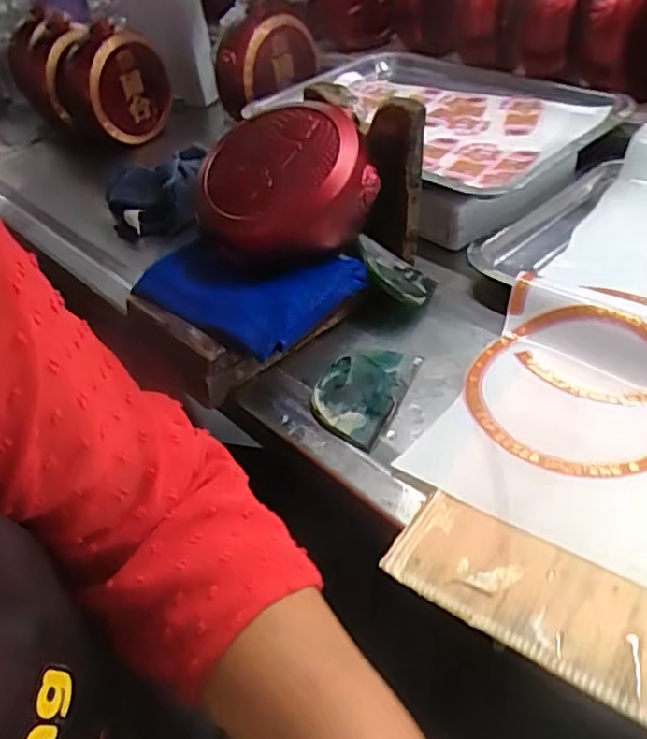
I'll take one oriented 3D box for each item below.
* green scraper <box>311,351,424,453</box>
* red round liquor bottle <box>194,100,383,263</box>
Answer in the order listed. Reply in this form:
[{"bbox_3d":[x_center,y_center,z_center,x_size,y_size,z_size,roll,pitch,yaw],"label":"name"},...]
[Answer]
[{"bbox_3d":[0.027,0.014,0.439,0.057,0.009,0.095,17,47,18],"label":"green scraper"},{"bbox_3d":[-0.033,-0.143,0.485,0.130,0.084,0.114,-8,45,-7],"label":"red round liquor bottle"}]

